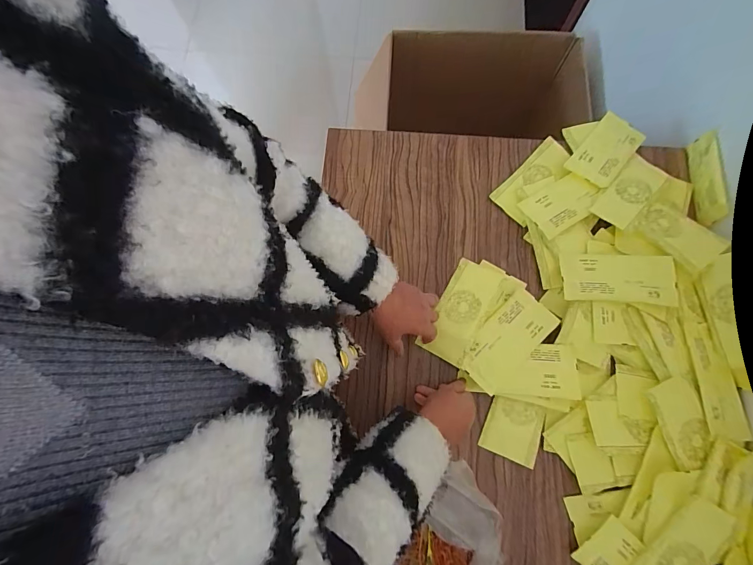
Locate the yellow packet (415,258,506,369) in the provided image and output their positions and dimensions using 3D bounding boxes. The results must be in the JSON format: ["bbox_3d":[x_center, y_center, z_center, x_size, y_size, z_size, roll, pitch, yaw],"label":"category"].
[{"bbox_3d":[0.148,0.047,0.603,0.084,0.014,0.178,26,80,23],"label":"yellow packet"}]

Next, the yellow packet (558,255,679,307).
[{"bbox_3d":[0.401,-0.008,0.584,0.172,0.010,0.084,2,67,8],"label":"yellow packet"}]

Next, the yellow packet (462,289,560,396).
[{"bbox_3d":[0.217,0.094,0.582,0.085,0.007,0.172,43,78,12],"label":"yellow packet"}]

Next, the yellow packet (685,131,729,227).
[{"bbox_3d":[0.602,-0.189,0.643,0.013,0.049,0.171,9,75,-22],"label":"yellow packet"}]

